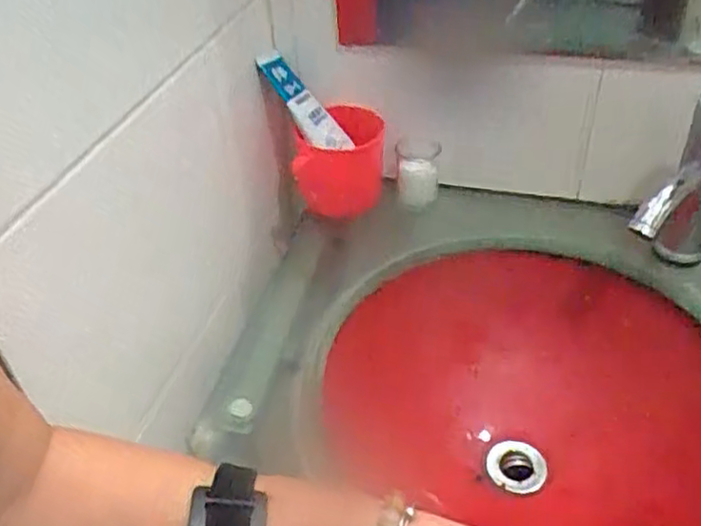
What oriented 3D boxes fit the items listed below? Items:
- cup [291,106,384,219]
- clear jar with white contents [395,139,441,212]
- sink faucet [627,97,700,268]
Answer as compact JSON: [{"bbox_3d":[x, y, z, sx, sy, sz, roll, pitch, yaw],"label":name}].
[{"bbox_3d":[-0.011,-0.114,0.785,0.103,0.092,0.102,0,40,5],"label":"cup"},{"bbox_3d":[0.075,-0.104,0.780,0.048,0.077,0.048,-2,40,2],"label":"clear jar with white contents"},{"bbox_3d":[0.320,-0.057,0.644,0.062,0.168,0.139,25,48,30],"label":"sink faucet"}]

